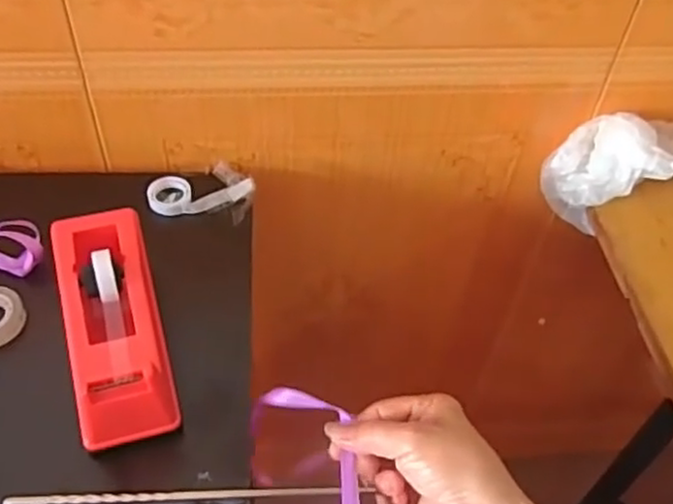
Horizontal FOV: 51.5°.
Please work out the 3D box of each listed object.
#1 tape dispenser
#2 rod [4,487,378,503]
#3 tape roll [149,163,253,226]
[{"bbox_3d":[-0.149,0.048,0.468,0.062,0.070,0.152,-12,51,-13],"label":"tape dispenser"},{"bbox_3d":[-0.091,0.152,0.437,0.220,0.005,0.007,0,50,-6],"label":"rod"},{"bbox_3d":[-0.115,-0.049,0.595,0.086,0.028,0.047,10,49,3],"label":"tape roll"}]

